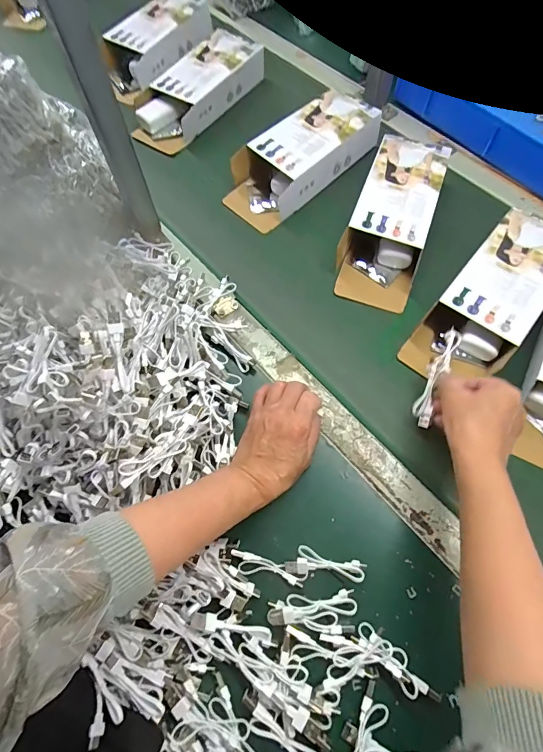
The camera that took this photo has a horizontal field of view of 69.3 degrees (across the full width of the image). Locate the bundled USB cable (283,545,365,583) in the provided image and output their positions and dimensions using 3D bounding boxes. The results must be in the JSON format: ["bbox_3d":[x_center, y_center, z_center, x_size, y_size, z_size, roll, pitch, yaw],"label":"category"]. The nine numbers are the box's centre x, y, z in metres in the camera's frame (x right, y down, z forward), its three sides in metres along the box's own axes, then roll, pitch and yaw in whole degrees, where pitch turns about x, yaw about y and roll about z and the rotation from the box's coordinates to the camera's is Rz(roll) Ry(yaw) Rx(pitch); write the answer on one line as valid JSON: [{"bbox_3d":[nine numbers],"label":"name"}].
[{"bbox_3d":[0.051,0.182,0.376,0.074,0.018,0.026,10,71,12],"label":"bundled USB cable"}]

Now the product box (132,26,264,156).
[{"bbox_3d":[-0.116,-0.491,0.671,0.113,0.062,0.279,34,77,18],"label":"product box"}]

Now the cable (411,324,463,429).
[{"bbox_3d":[0.185,-0.003,0.437,0.024,0.023,0.121,26,74,12],"label":"cable"}]

